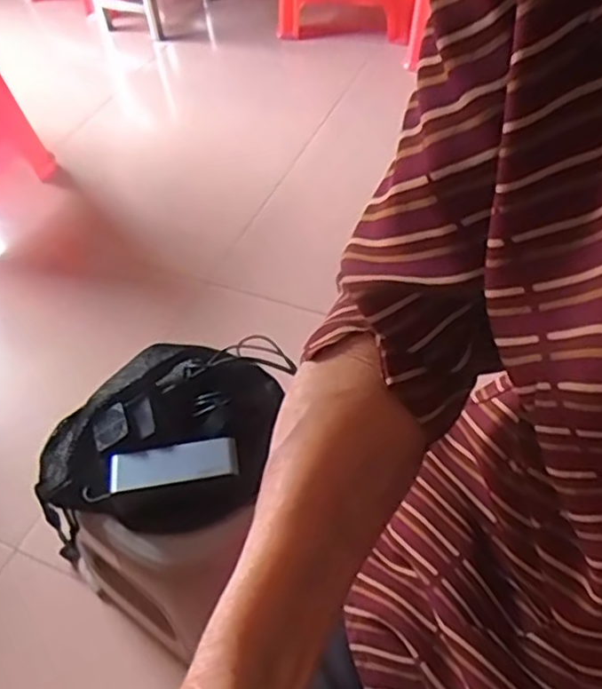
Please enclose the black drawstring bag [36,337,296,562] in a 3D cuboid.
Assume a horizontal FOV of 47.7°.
[{"bbox_3d":[-0.141,0.104,0.749,0.304,0.123,0.186,-23,52,-13],"label":"black drawstring bag"}]

